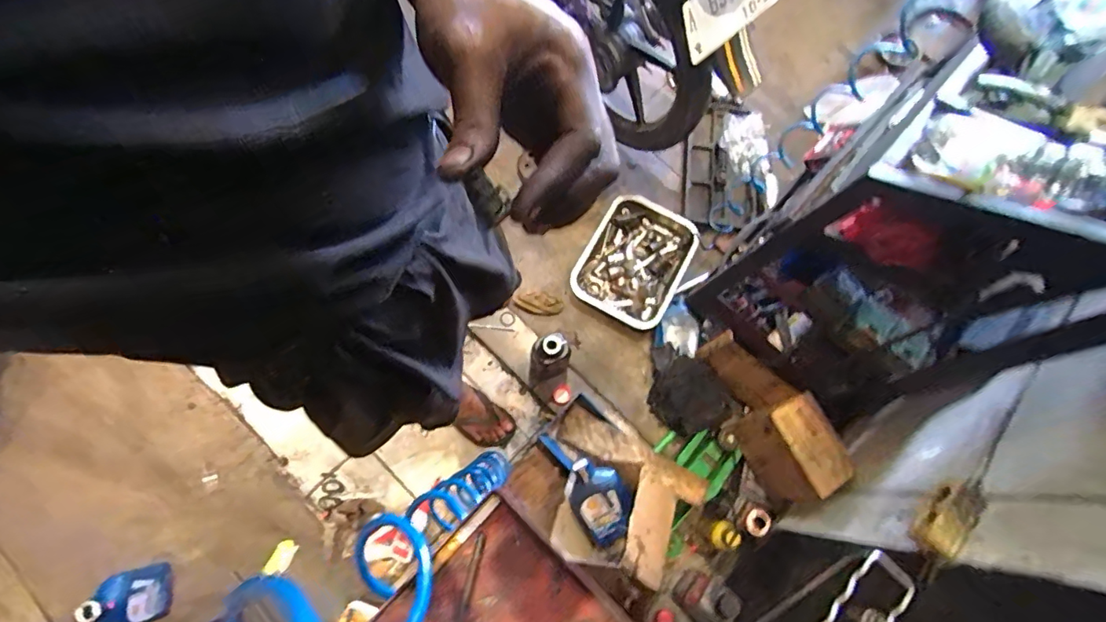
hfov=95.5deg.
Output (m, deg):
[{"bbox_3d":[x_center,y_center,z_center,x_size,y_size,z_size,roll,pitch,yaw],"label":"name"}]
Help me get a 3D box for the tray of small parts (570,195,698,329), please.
[{"bbox_3d":[0.229,-0.141,1.418,0.275,0.055,0.355,27,73,6],"label":"tray of small parts"}]

